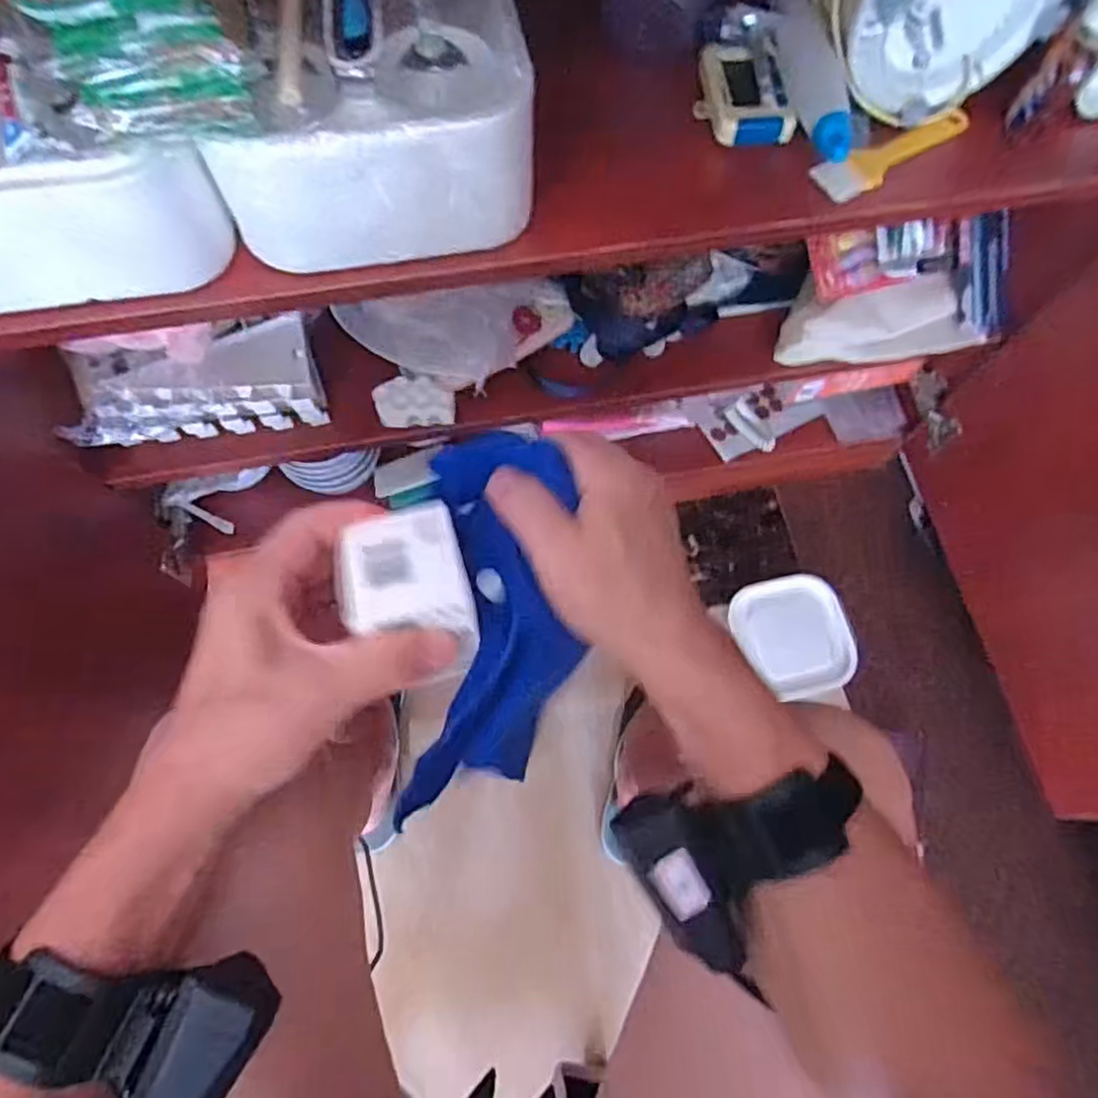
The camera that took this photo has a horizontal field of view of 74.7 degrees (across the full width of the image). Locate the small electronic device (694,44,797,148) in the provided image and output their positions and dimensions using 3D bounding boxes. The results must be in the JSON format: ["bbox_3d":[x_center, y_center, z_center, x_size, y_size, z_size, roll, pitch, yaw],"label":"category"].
[{"bbox_3d":[0.139,-0.322,0.513,0.059,0.028,0.079,-8,71,-5],"label":"small electronic device"}]

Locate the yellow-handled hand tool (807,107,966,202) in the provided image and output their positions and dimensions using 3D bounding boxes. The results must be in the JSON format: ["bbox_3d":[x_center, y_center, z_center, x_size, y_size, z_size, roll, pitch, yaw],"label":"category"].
[{"bbox_3d":[0.249,-0.280,0.510,0.122,0.011,0.033,-22,73,-9],"label":"yellow-handled hand tool"}]

